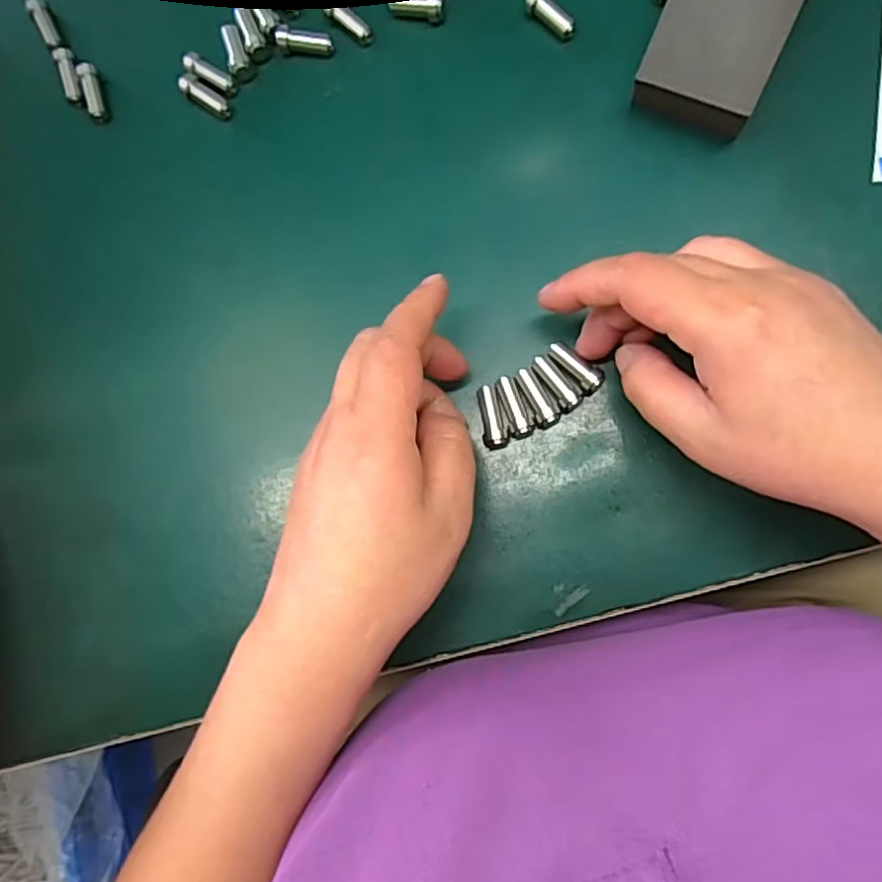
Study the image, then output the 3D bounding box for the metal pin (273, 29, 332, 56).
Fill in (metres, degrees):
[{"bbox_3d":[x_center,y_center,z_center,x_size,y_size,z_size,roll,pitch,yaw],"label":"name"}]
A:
[{"bbox_3d":[-0.066,-0.193,0.310,0.026,0.008,0.010,7,85,-5],"label":"metal pin"}]

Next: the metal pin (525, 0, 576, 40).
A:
[{"bbox_3d":[0.050,-0.198,0.296,0.026,0.010,0.009,44,91,9],"label":"metal pin"}]

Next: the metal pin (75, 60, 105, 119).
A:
[{"bbox_3d":[-0.174,-0.176,0.320,0.008,0.006,0.028,-15,83,5],"label":"metal pin"}]

